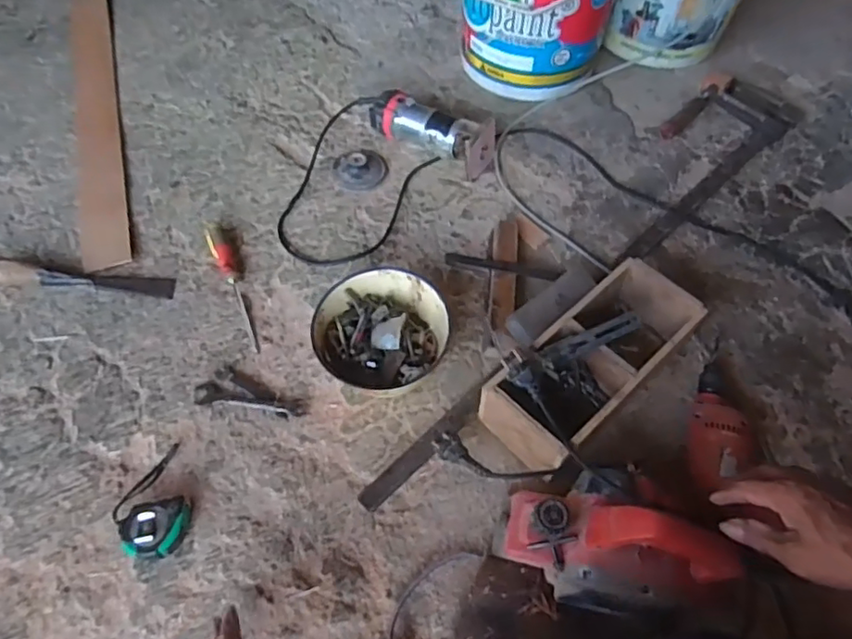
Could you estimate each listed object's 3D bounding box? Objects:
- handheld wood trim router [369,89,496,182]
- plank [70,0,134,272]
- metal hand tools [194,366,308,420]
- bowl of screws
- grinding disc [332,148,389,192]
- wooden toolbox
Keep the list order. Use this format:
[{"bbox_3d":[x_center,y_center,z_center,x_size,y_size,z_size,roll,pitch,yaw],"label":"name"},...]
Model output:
[{"bbox_3d":[0.006,-0.326,1.057,0.235,0.078,0.078,23,60,12],"label":"handheld wood trim router"},{"bbox_3d":[-0.604,-0.383,1.108,0.080,0.012,0.731,-15,60,-11],"label":"plank"},{"bbox_3d":[-0.238,0.104,0.834,0.152,0.008,0.058,13,59,6],"label":"metal hand tools"},{"bbox_3d":[-0.061,0.022,0.835,0.180,0.076,0.175,1,58,-1],"label":"bowl of screws"},{"bbox_3d":[-0.113,-0.262,1.043,0.093,0.026,0.080,-7,59,-6],"label":"grinding disc"},{"bbox_3d":[0.217,0.057,0.800,0.296,0.110,0.133,-38,67,-22],"label":"wooden toolbox"}]

